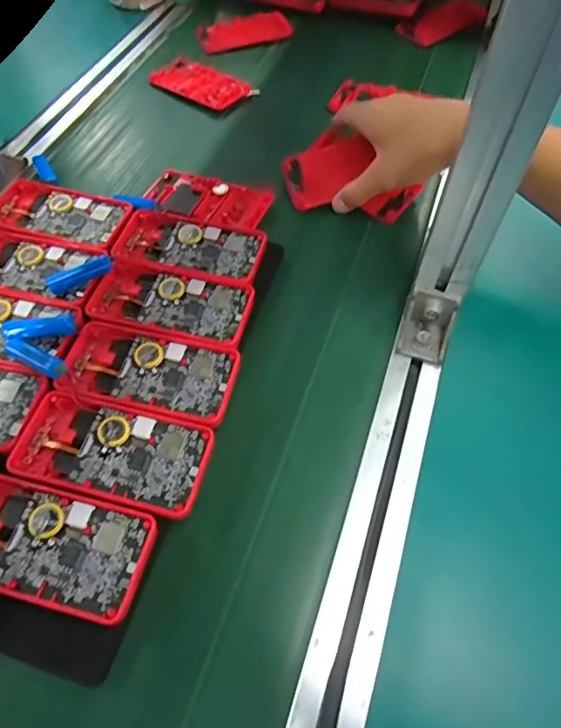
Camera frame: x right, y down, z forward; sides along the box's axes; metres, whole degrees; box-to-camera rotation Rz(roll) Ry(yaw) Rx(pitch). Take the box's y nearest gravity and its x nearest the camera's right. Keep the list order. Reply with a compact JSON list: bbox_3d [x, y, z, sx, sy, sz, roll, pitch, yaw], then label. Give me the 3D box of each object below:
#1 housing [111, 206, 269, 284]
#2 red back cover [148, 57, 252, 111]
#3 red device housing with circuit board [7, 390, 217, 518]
[{"bbox_3d":[-0.077,-0.102,0.442,0.126,0.019,0.061,14,58,11],"label":"housing"},{"bbox_3d":[-0.096,-0.337,0.609,0.114,0.012,0.069,27,61,18],"label":"red back cover"},{"bbox_3d":[-0.111,0.057,0.333,0.126,0.010,0.059,12,57,10],"label":"red device housing with circuit board"}]

